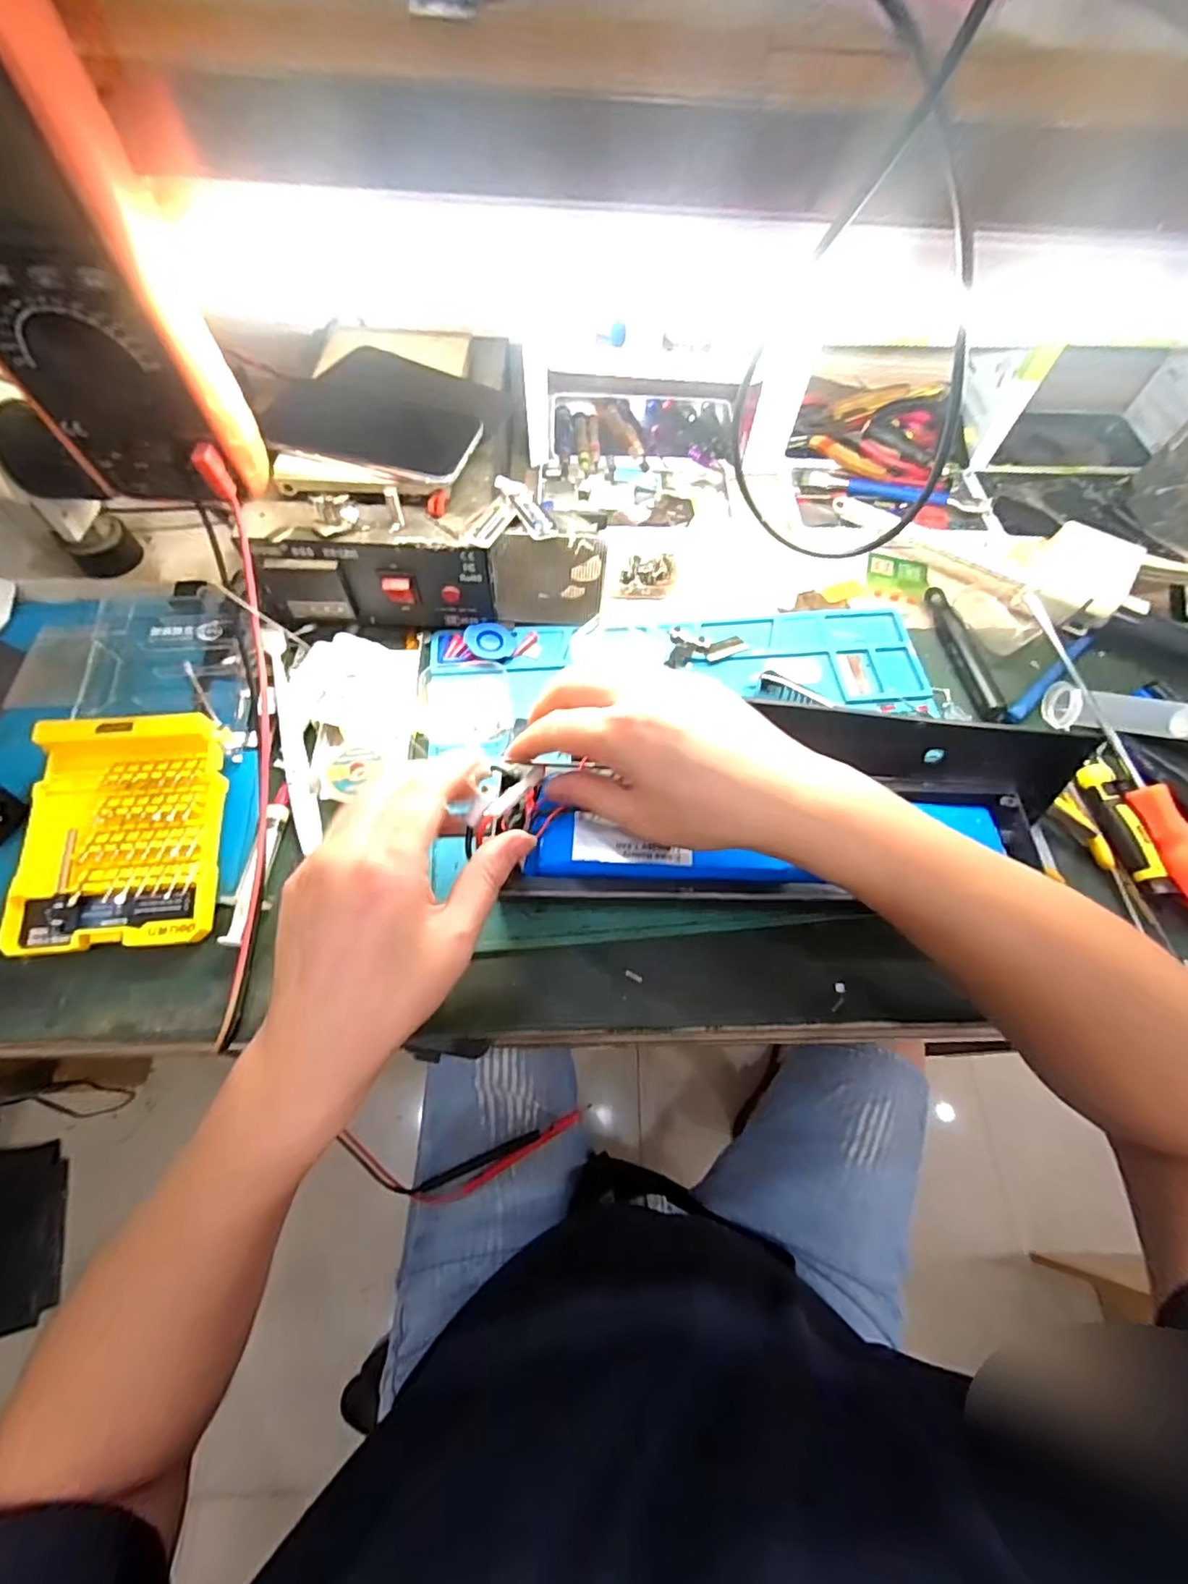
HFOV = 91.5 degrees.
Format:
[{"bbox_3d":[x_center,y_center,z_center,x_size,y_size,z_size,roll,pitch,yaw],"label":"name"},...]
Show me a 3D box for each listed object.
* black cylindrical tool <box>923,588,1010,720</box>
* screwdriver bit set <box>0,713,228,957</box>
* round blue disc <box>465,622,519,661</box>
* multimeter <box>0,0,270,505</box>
[{"bbox_3d":[0.292,-0.111,0.457,0.019,0.016,0.125,-5,64,-5],"label":"black cylindrical tool"},{"bbox_3d":[-0.281,0.023,0.342,0.106,0.041,0.130,-5,63,-5],"label":"screwdriver bit set"},{"bbox_3d":[-0.076,-0.112,0.436,0.036,0.011,0.033,1,63,-2],"label":"round blue disc"},{"bbox_3d":[-0.214,-0.205,0.235,0.087,0.170,0.043,1,63,-2],"label":"multimeter"}]

